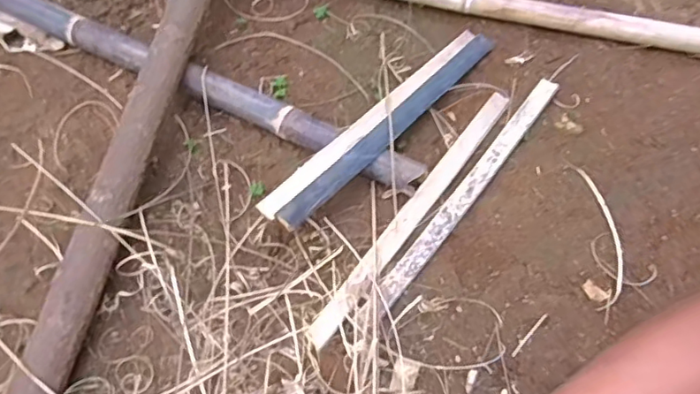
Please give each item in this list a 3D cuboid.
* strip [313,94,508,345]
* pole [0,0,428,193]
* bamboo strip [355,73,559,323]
[{"bbox_3d":[0.089,0.012,0.758,0.030,0.013,0.438,33,71,17],"label":"strip"},{"bbox_3d":[-0.264,-0.183,0.840,0.795,0.043,0.047,23,68,13],"label":"pole"},{"bbox_3d":[0.156,-0.004,0.761,0.028,0.016,0.433,35,71,17],"label":"bamboo strip"}]

